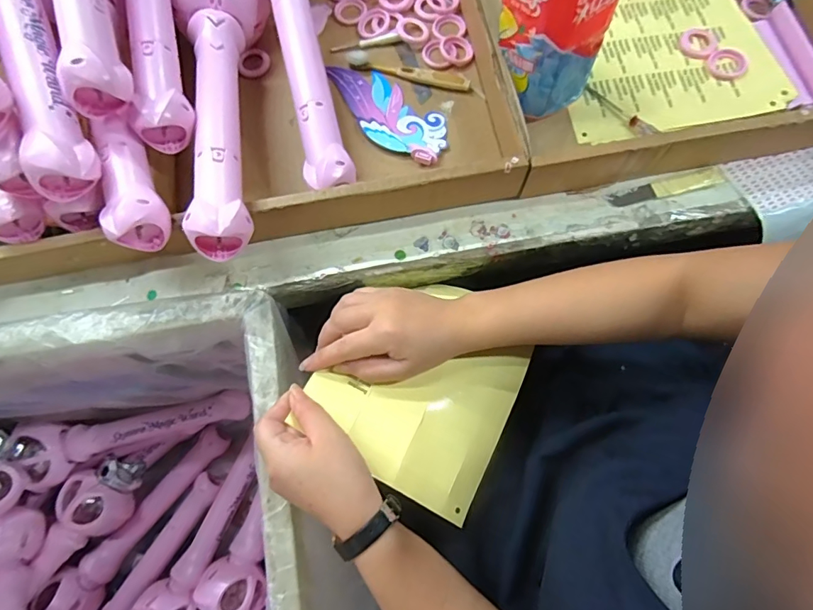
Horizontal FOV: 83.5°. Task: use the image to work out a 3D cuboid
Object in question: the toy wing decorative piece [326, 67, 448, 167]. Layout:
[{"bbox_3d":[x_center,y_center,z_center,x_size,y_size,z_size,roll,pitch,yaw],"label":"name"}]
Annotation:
[{"bbox_3d":[-0.023,-0.205,0.482,0.157,0.008,0.069,37,73,13],"label":"toy wing decorative piece"}]

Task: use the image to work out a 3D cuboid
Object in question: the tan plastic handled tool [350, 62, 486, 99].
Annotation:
[{"bbox_3d":[0.012,-0.248,0.489,0.143,0.012,0.018,16,75,6],"label":"tan plastic handled tool"}]

